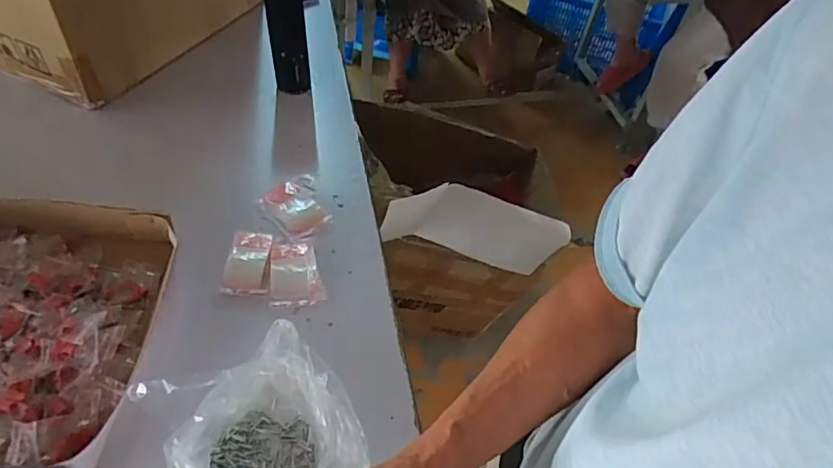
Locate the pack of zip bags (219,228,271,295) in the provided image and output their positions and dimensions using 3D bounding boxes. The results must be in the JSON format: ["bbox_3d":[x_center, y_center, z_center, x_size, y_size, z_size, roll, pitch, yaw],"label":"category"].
[{"bbox_3d":[-0.238,0.041,0.766,0.056,0.025,0.104,3,49,-6],"label":"pack of zip bags"}]

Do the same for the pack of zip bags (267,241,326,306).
[{"bbox_3d":[-0.169,0.054,0.767,0.071,0.022,0.105,-1,49,-10],"label":"pack of zip bags"}]

